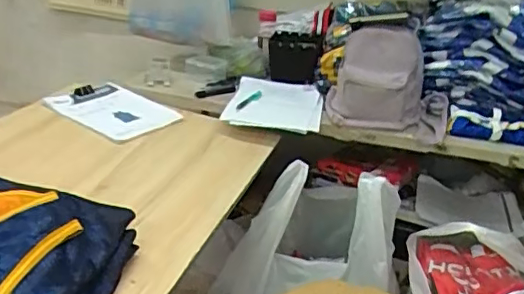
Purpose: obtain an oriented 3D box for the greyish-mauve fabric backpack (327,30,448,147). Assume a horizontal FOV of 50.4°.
[{"bbox_3d":[0.308,-0.162,1.347,0.294,0.217,0.178,10,25,12],"label":"greyish-mauve fabric backpack"}]

